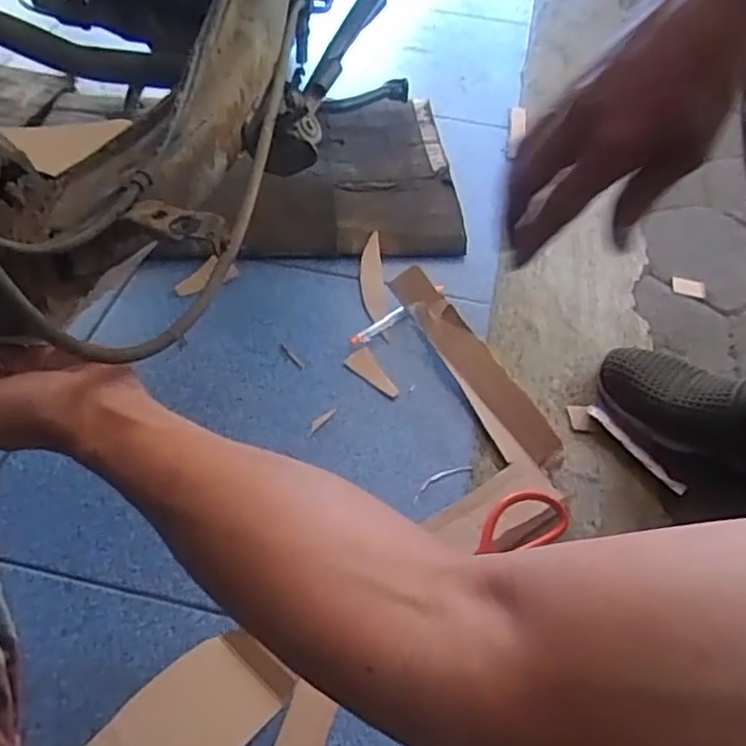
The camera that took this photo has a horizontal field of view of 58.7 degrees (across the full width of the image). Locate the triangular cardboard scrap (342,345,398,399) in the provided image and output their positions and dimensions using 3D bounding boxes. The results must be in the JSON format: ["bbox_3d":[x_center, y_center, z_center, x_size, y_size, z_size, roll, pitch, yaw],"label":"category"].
[{"bbox_3d":[0.002,-0.001,0.666,0.030,0.004,0.064,-33,60,-28],"label":"triangular cardboard scrap"}]

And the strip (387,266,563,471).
[{"bbox_3d":[0.100,-0.010,0.671,0.052,0.014,0.248,-27,67,-10],"label":"strip"}]

